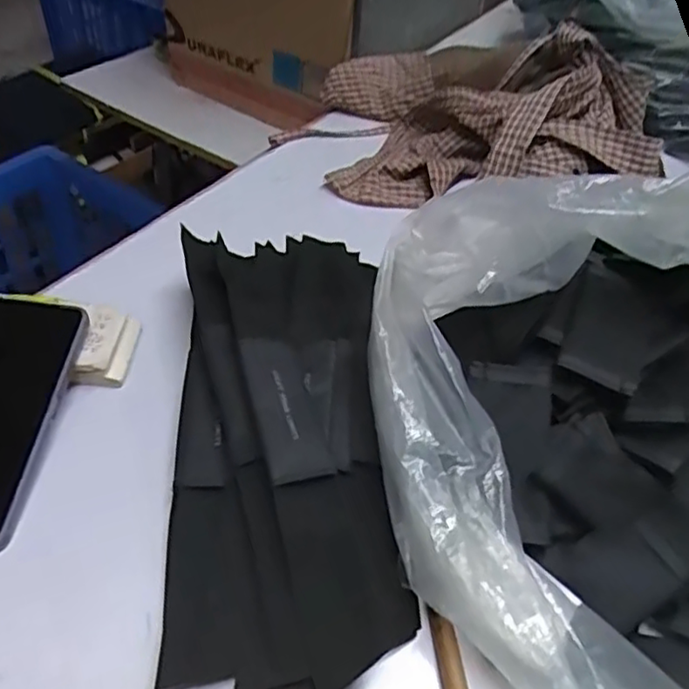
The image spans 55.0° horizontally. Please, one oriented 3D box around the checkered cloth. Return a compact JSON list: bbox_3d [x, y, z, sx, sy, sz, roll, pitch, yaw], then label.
[{"bbox_3d":[0.133,-0.258,0.715,0.359,0.078,0.244,-15,54,1],"label":"checkered cloth"}]

